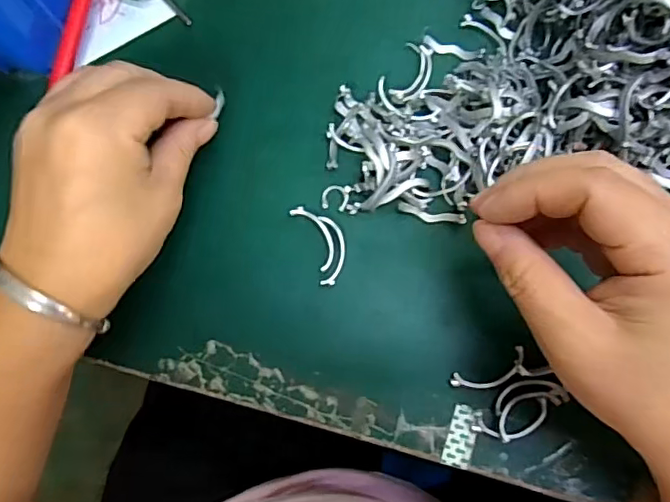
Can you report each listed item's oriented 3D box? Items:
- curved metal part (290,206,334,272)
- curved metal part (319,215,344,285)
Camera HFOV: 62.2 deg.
[{"bbox_3d":[-0.009,-0.008,0.279,0.012,0.004,0.035,-28,80,-1],"label":"curved metal part"},{"bbox_3d":[-0.001,0.000,0.277,0.012,0.004,0.034,-1,81,3],"label":"curved metal part"}]

